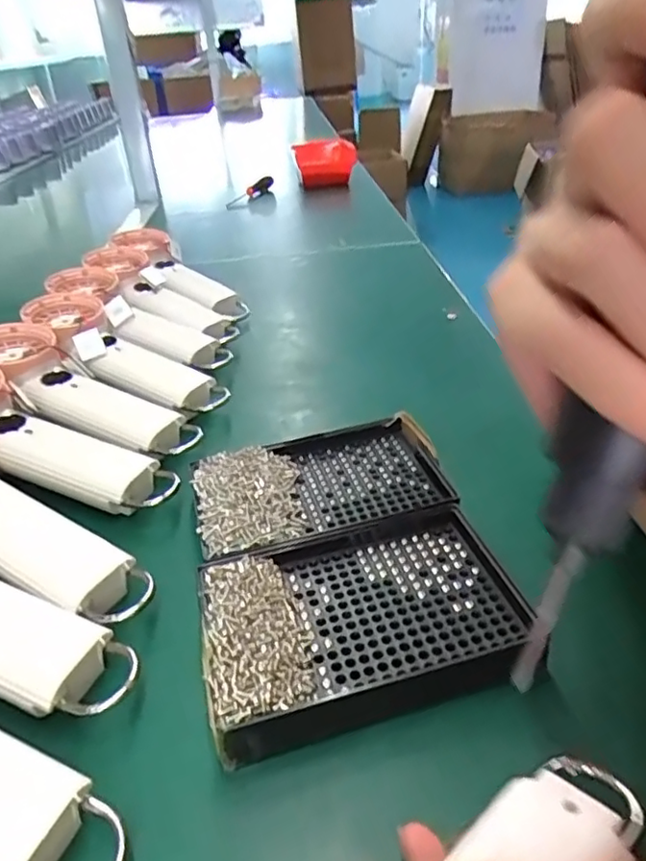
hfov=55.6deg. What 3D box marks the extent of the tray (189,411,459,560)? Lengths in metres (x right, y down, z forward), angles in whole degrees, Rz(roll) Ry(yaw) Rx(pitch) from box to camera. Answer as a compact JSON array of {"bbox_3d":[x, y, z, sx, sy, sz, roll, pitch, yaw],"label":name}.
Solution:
[{"bbox_3d":[-0.001,0.026,0.343,0.138,0.014,0.087,-10,35,-11],"label":"tray"}]

